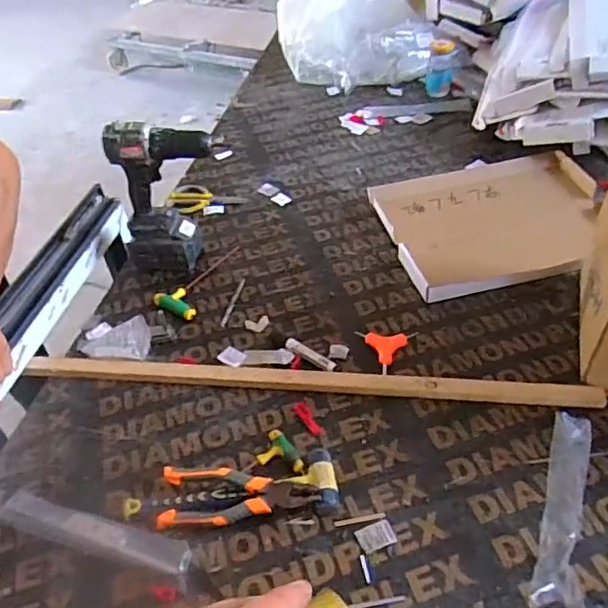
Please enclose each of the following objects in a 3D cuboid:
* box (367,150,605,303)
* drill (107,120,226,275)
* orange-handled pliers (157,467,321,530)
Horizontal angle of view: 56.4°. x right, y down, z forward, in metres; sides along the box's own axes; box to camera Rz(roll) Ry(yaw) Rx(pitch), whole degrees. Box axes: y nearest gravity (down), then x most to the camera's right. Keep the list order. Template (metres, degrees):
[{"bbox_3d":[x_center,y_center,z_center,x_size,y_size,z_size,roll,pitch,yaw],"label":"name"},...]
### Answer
[{"bbox_3d":[0.359,-0.159,1.040,0.423,0.040,0.341,-13,44,-9],"label":"box"},{"bbox_3d":[-0.224,-0.172,0.957,0.180,0.265,0.073,-9,43,-4],"label":"drill"},{"bbox_3d":[-0.079,0.229,0.685,0.192,0.036,0.073,-5,43,0],"label":"orange-handled pliers"}]

